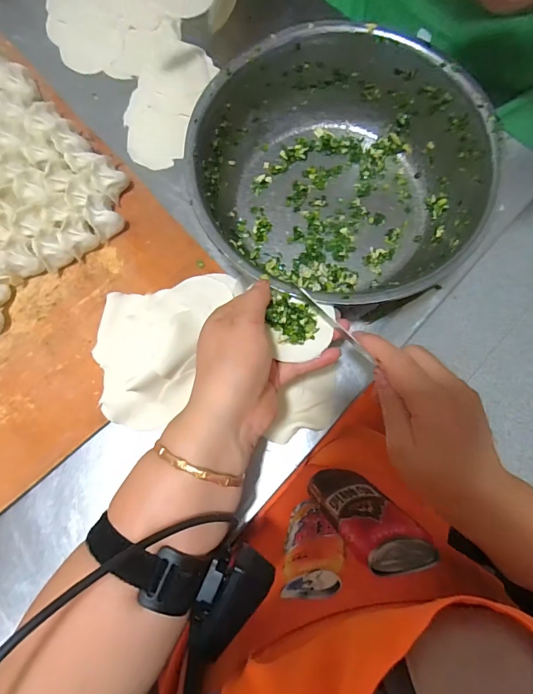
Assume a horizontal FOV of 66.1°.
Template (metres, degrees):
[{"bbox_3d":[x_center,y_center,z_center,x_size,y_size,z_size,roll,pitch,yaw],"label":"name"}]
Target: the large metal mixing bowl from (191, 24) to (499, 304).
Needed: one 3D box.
[{"bbox_3d":[0.068,-0.167,0.405,0.268,0.087,0.253,0,77,0],"label":"large metal mixing bowl"}]

